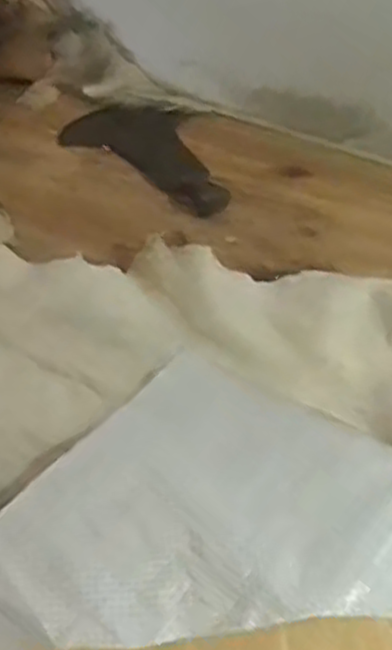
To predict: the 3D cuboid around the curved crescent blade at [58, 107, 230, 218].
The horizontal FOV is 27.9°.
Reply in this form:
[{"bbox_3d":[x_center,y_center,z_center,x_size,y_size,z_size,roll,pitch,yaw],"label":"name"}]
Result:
[{"bbox_3d":[-0.030,-0.146,0.658,0.091,0.005,0.170,-35,58,-29],"label":"curved crescent blade"}]

